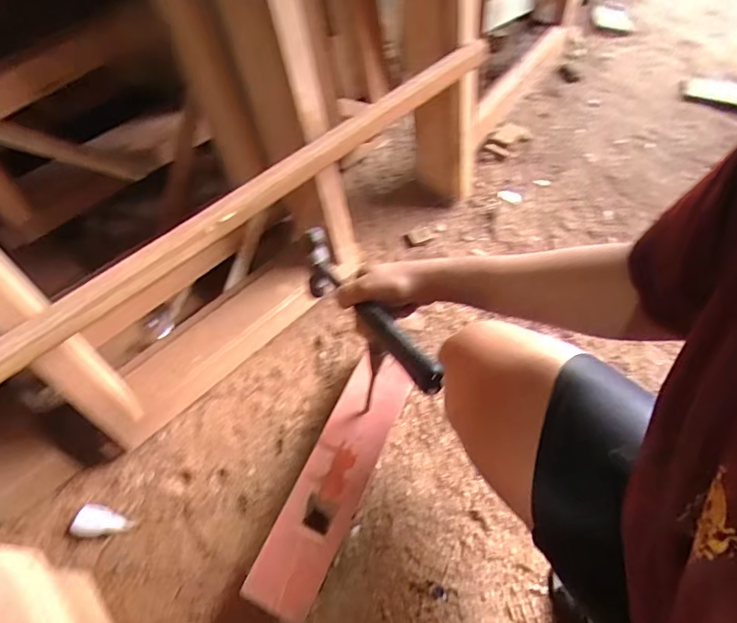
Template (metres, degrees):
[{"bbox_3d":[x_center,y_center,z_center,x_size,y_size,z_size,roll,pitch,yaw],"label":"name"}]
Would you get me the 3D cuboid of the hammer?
[{"bbox_3d":[-0.009,-0.006,0.551,0.035,0.094,0.289,-25,35,-15],"label":"hammer"}]

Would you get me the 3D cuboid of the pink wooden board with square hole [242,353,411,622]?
[{"bbox_3d":[-0.047,0.244,0.749,0.098,0.024,0.396,30,63,-2],"label":"pink wooden board with square hole"}]

